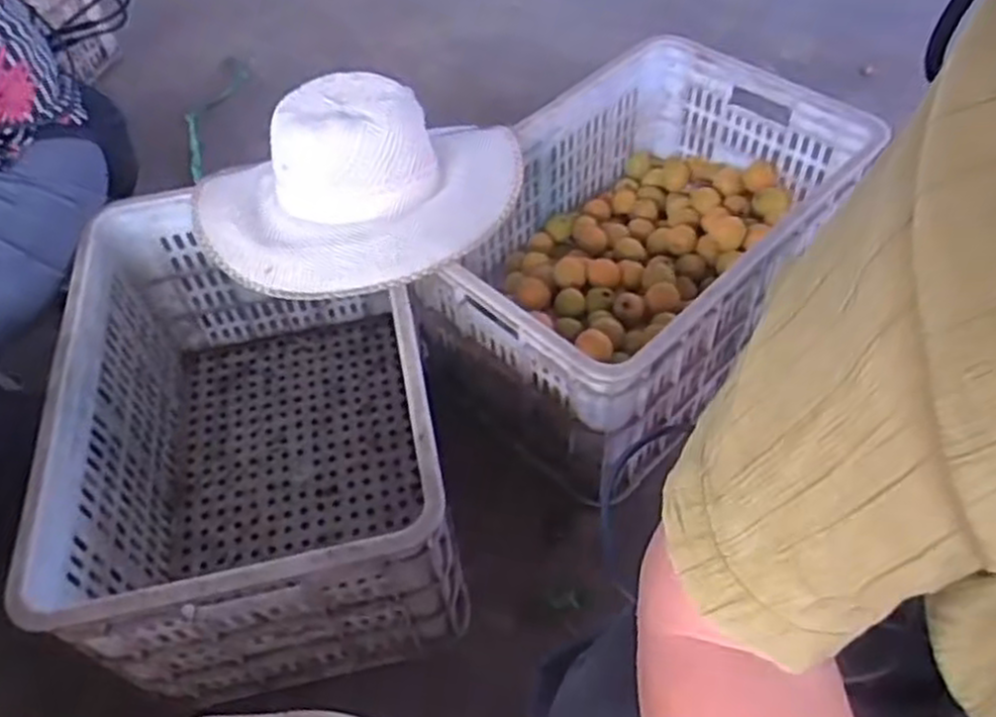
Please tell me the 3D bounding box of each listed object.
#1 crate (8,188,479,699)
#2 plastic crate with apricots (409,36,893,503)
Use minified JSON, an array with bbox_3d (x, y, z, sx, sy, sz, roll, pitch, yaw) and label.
[{"bbox_3d":[-0.262,0.064,0.879,0.358,0.277,0.520,-12,52,-5],"label":"crate"},{"bbox_3d":[0.175,-0.153,0.987,0.356,0.222,0.529,35,62,27],"label":"plastic crate with apricots"}]

